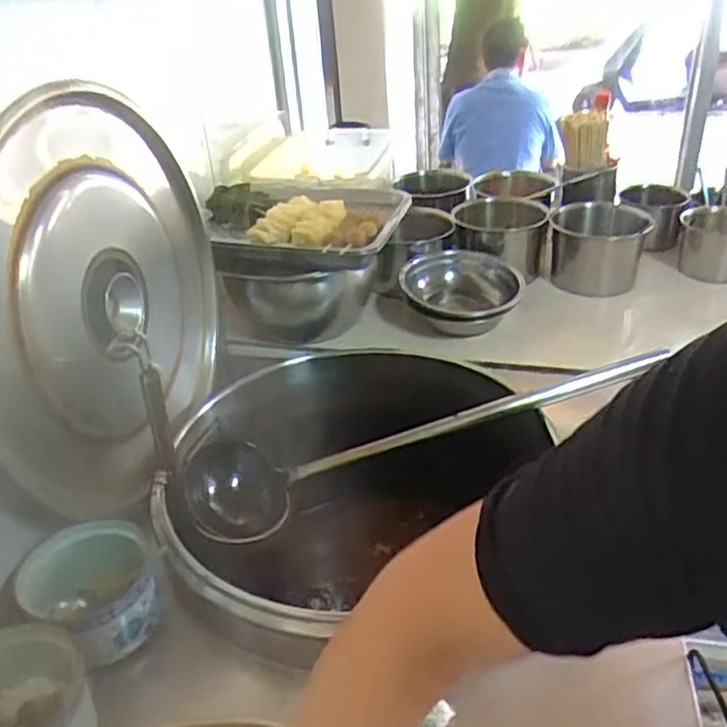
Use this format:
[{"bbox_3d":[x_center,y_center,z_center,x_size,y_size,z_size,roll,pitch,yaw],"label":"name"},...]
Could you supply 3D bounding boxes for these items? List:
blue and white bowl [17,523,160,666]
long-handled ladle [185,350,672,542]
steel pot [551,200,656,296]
[{"bbox_3d":[-0.254,0.221,0.668,0.111,0.087,0.103,-3,32,2],"label":"blue and white bowl"},{"bbox_3d":[0.074,0.090,0.872,0.596,0.126,0.085,-11,33,-12],"label":"long-handled ladle"},{"bbox_3d":[0.456,-0.233,1.359,0.175,0.129,0.187,3,32,10],"label":"steel pot"}]

